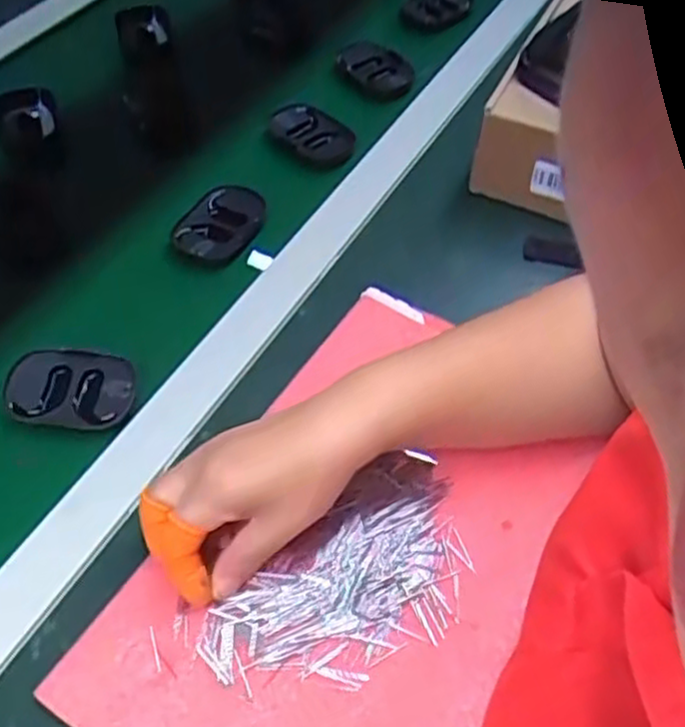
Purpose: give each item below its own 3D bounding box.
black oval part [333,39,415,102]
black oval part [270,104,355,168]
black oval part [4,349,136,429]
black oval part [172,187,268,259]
[{"bbox_3d":[0.036,-0.308,0.795,0.066,0.014,0.104,-22,50,-14],"label":"black oval part"},{"bbox_3d":[-0.027,-0.216,0.719,0.061,0.015,0.098,-26,52,-17],"label":"black oval part"},{"bbox_3d":[-0.187,0.017,0.519,0.085,0.024,0.058,0,49,1],"label":"black oval part"},{"bbox_3d":[-0.103,-0.116,0.636,0.061,0.019,0.089,25,54,21],"label":"black oval part"}]

